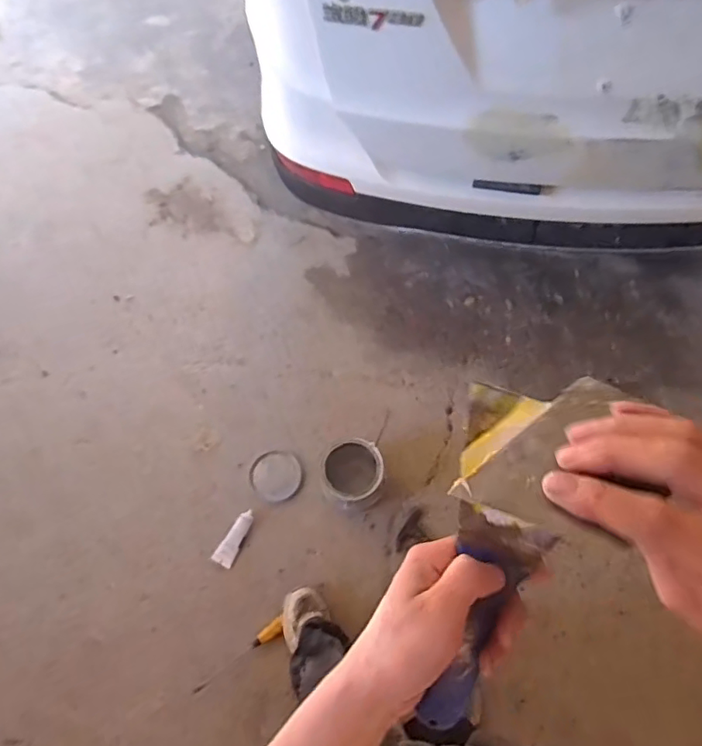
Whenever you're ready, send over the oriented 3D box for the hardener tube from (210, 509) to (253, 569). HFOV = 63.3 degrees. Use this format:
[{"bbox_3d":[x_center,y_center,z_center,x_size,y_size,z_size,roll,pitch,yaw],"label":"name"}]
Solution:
[{"bbox_3d":[-0.303,0.422,1.467,0.055,0.038,0.153,20,67,11],"label":"hardener tube"}]

